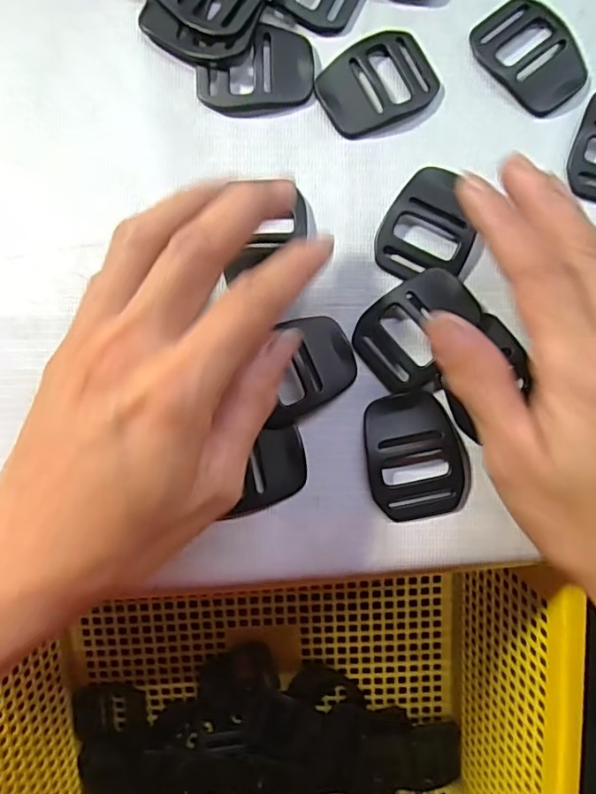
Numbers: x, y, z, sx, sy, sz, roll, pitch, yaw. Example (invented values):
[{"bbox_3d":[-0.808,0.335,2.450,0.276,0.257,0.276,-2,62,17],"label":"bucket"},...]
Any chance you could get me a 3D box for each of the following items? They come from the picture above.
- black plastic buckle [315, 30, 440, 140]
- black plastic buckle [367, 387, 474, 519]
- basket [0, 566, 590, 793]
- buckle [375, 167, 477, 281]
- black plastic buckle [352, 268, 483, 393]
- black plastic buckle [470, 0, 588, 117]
[{"bbox_3d":[0.032,-0.129,0.229,0.047,0.004,0.036,-33,86,-3],"label":"black plastic buckle"},{"bbox_3d":[0.046,0.022,0.216,0.037,0.004,0.048,-9,85,-1],"label":"black plastic buckle"},{"bbox_3d":[-0.018,0.192,0.312,0.300,0.132,0.201,-1,108,-2],"label":"basket"},{"bbox_3d":[0.053,-0.068,0.223,0.036,0.005,0.047,22,85,1],"label":"buckle"},{"bbox_3d":[0.048,-0.027,0.218,0.049,0.008,0.036,-38,86,-3],"label":"black plastic buckle"},{"bbox_3d":[0.097,-0.142,0.230,0.034,0.005,0.047,-41,87,-3],"label":"black plastic buckle"}]

